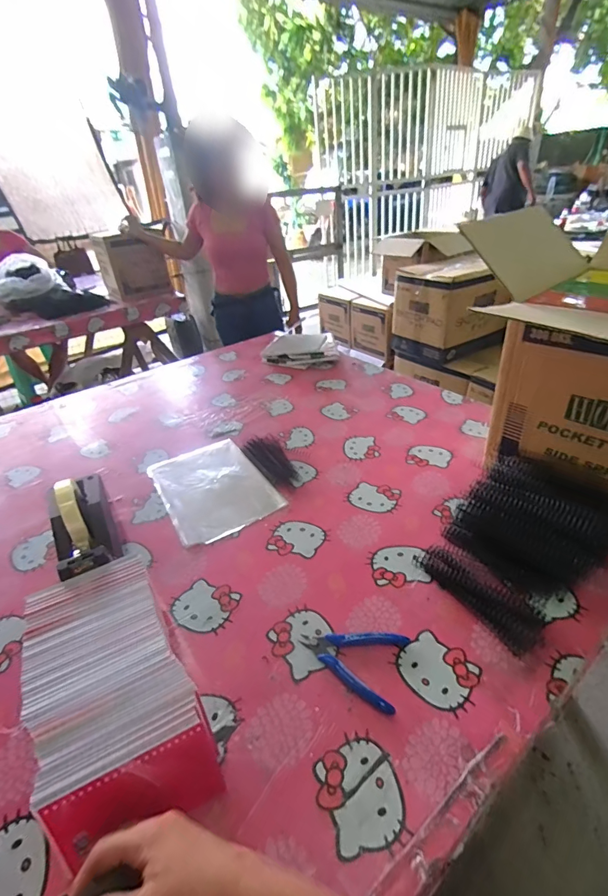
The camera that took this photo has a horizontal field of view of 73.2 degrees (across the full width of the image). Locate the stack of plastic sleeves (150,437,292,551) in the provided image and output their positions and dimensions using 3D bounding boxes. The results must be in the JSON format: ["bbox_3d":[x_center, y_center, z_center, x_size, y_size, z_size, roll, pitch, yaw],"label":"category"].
[{"bbox_3d":[-0.167,0.069,0.747,0.174,0.009,0.257,-23,38,-23],"label":"stack of plastic sleeves"}]

